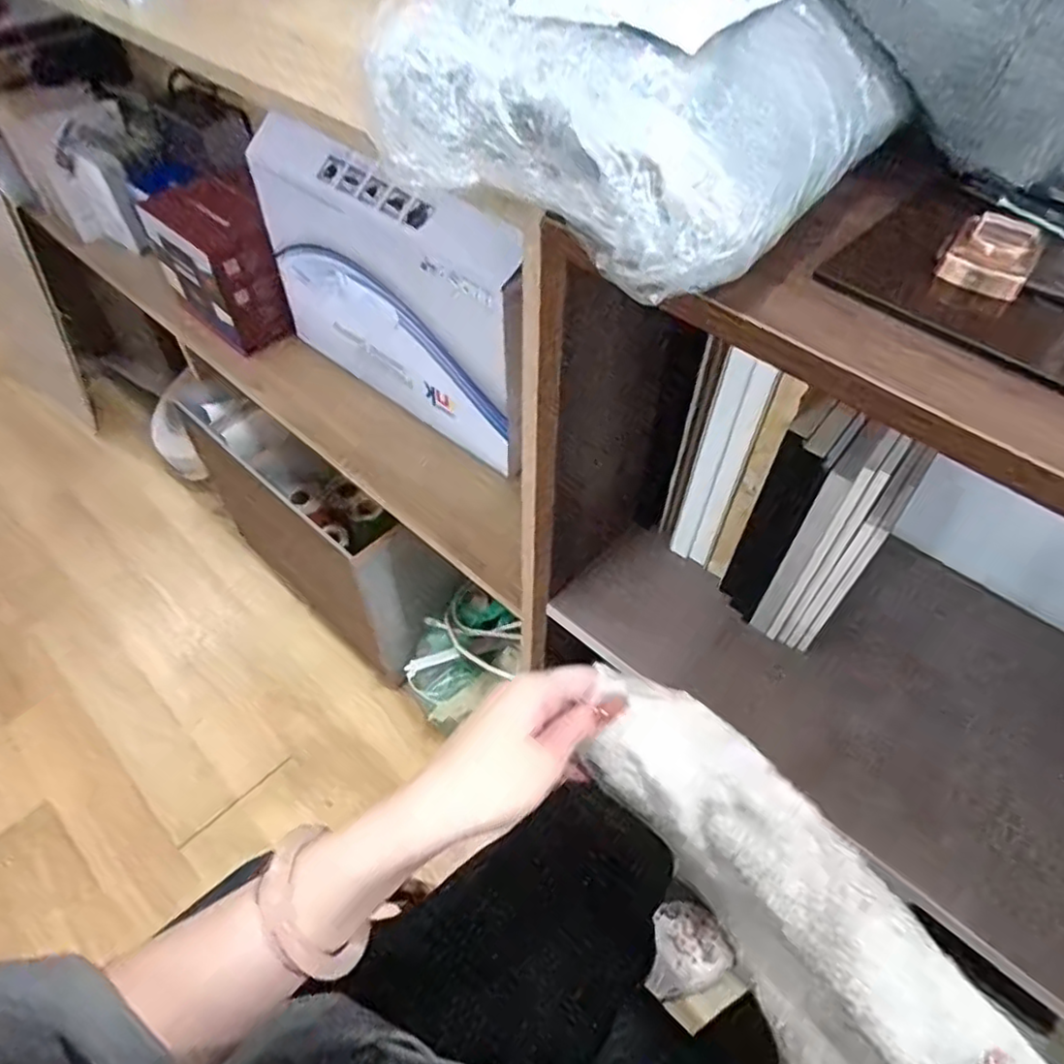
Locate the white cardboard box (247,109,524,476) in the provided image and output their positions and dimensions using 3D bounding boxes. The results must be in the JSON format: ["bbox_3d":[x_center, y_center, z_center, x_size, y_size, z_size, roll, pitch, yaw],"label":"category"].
[{"bbox_3d":[-0.176,-0.297,0.840,0.416,0.289,0.078,36,60,24],"label":"white cardboard box"}]

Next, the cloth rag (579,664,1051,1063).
[{"bbox_3d":[0.115,0.174,0.301,0.066,0.094,0.248,-23,41,-18],"label":"cloth rag"}]

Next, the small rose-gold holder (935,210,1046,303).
[{"bbox_3d":[0.218,-0.131,0.324,0.039,0.023,0.035,27,56,19],"label":"small rose-gold holder"}]

